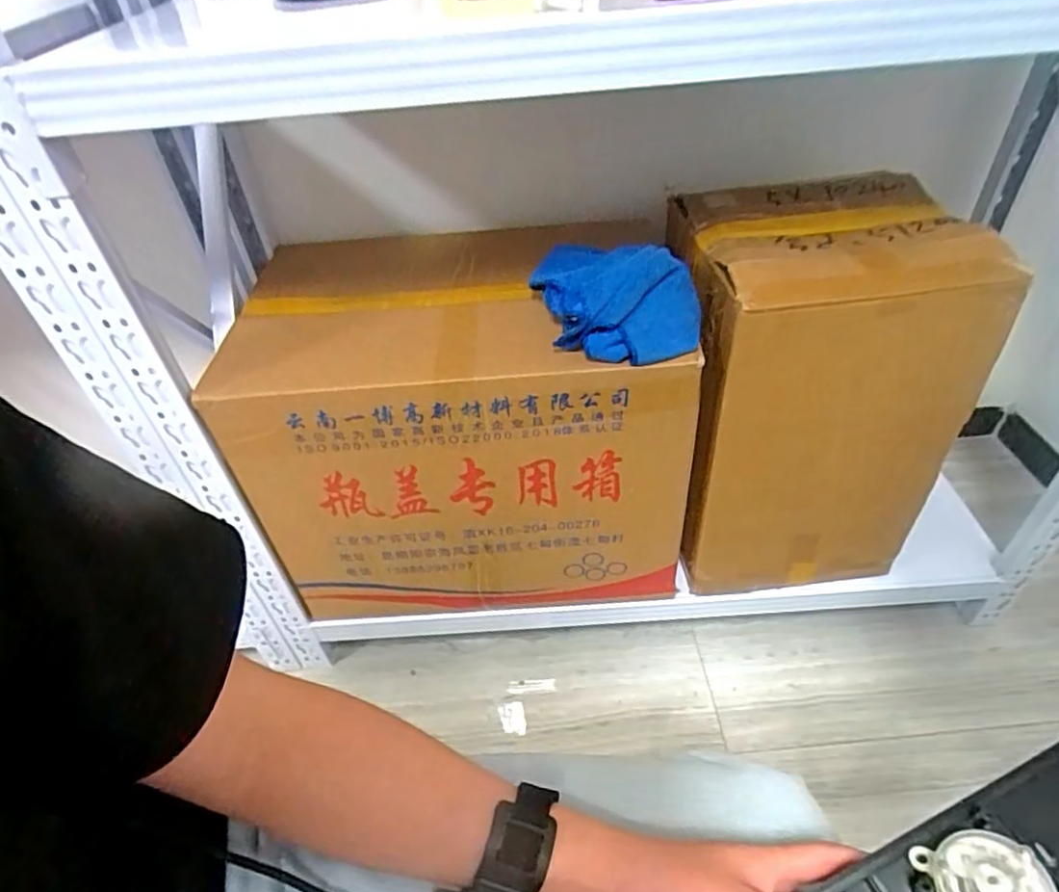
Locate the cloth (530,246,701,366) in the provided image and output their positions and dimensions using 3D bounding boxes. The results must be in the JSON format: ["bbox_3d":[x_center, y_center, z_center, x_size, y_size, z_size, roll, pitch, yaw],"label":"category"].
[{"bbox_3d":[0.098,-0.179,0.741,0.152,0.092,0.205,-12,42,-8],"label":"cloth"}]

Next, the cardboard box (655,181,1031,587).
[{"bbox_3d":[0.377,-0.065,0.917,0.316,0.525,0.299,-4,42,2],"label":"cardboard box"}]

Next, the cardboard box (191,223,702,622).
[{"bbox_3d":[-0.082,-0.059,0.978,0.573,0.474,0.410,-3,42,3],"label":"cardboard box"}]

